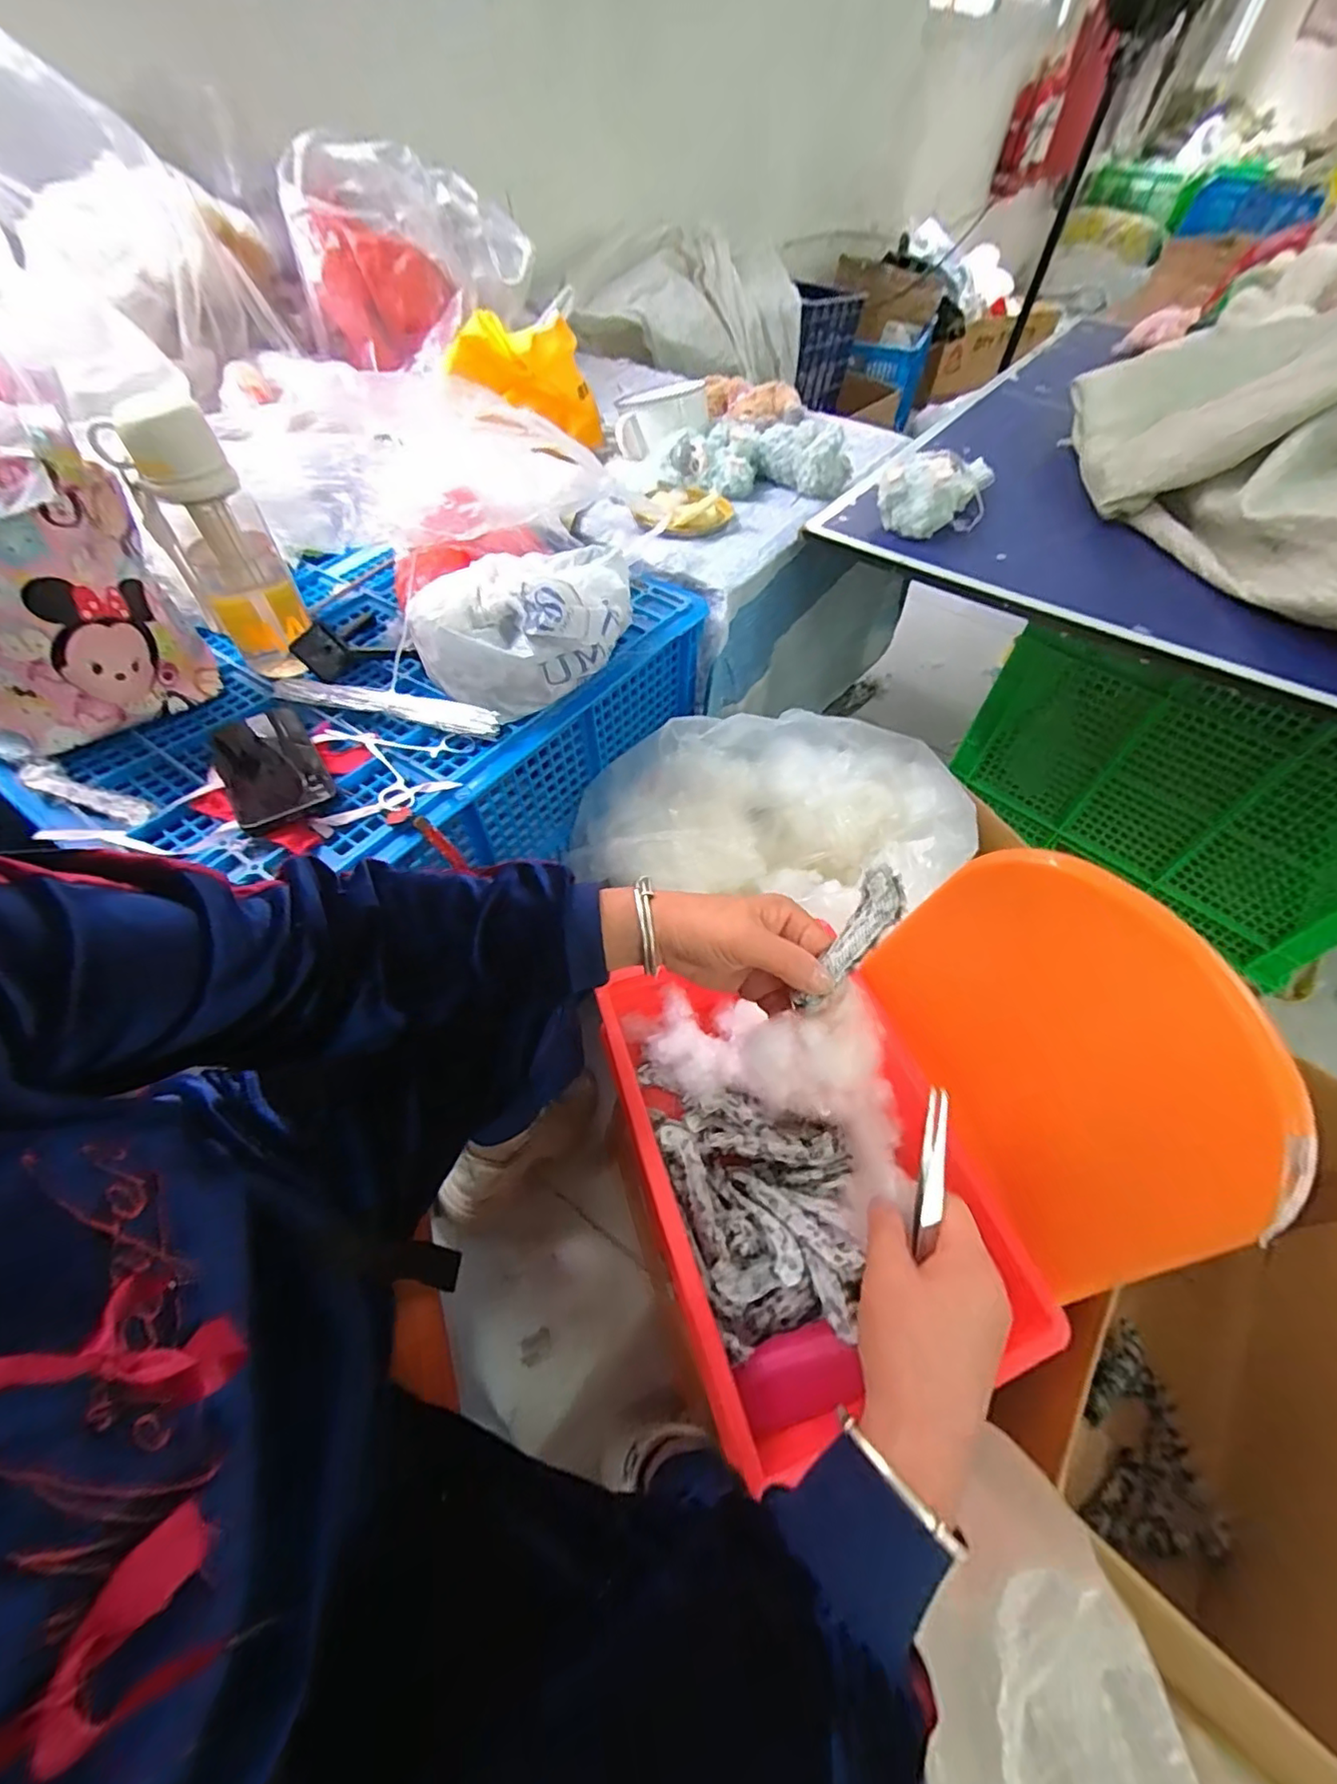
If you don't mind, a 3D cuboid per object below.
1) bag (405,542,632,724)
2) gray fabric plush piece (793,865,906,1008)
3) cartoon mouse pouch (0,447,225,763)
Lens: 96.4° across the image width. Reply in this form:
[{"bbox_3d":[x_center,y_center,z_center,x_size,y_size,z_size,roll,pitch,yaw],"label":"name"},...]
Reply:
[{"bbox_3d":[-0.129,-0.270,0.605,0.234,0.096,0.111,-30,60,-21],"label":"bag"},{"bbox_3d":[0.111,0.029,0.356,0.027,0.007,0.098,32,81,20],"label":"gray fabric plush piece"},{"bbox_3d":[-0.555,-0.256,0.530,0.183,0.195,0.169,-24,58,-18],"label":"cartoon mouse pouch"}]

